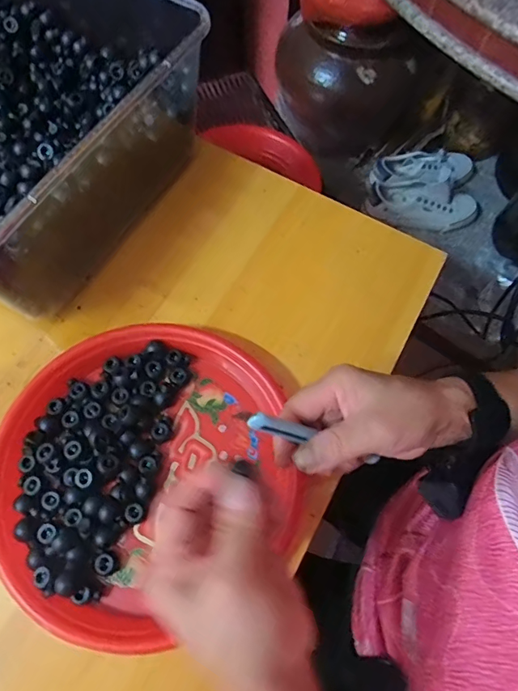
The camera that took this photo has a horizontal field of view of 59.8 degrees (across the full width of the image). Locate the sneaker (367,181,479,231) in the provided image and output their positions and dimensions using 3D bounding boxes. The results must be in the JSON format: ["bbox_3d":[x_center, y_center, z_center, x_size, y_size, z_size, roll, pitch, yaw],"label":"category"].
[{"bbox_3d":[0.364,-0.307,0.980,0.262,0.083,0.082,3,68,0],"label":"sneaker"}]

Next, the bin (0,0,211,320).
[{"bbox_3d":[-0.231,-0.207,0.416,0.275,0.142,0.309,27,70,9],"label":"bin"}]

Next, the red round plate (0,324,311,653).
[{"bbox_3d":[-0.092,0.094,0.363,0.234,0.026,0.217,1,68,-1],"label":"red round plate"}]

